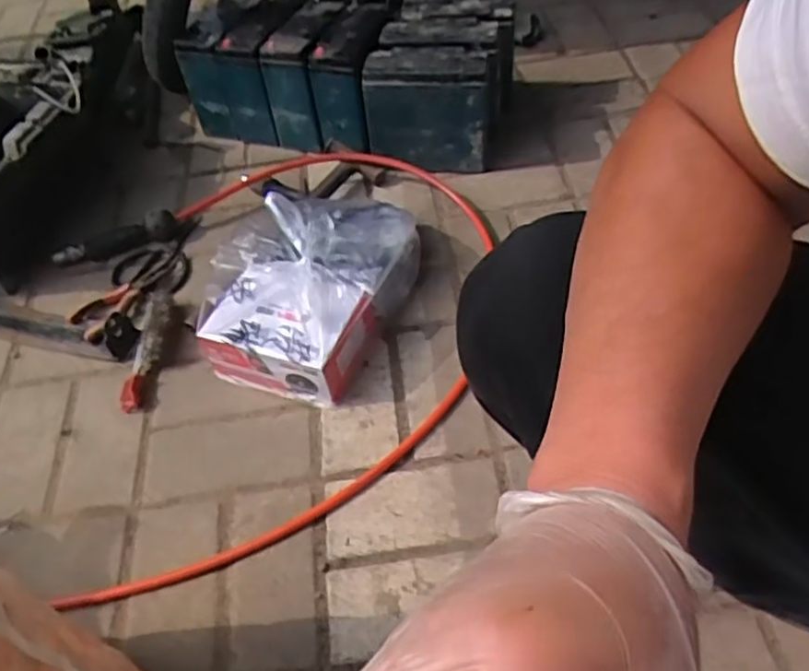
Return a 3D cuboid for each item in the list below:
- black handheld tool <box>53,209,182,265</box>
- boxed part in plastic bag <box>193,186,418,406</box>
[{"bbox_3d":[-0.415,-0.138,0.999,0.175,0.046,0.032,-14,50,-7],"label":"black handheld tool"},{"bbox_3d":[-0.120,-0.077,0.882,0.211,0.135,0.287,16,53,18],"label":"boxed part in plastic bag"}]

